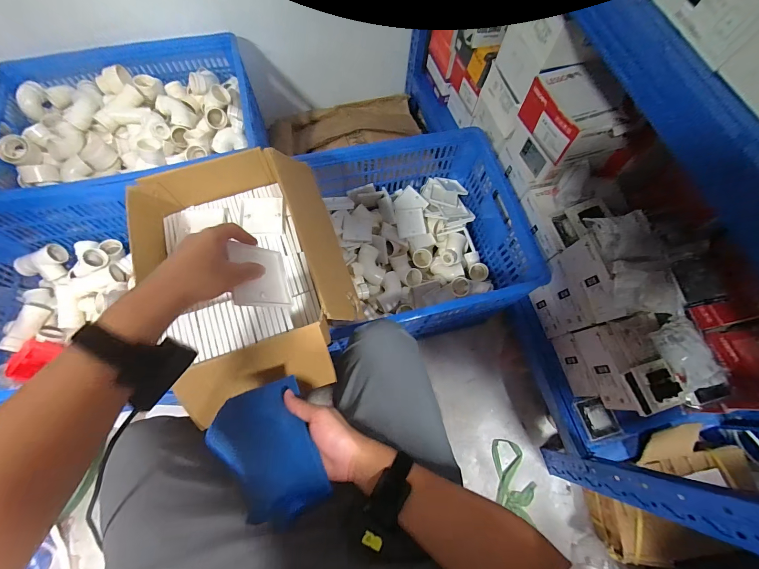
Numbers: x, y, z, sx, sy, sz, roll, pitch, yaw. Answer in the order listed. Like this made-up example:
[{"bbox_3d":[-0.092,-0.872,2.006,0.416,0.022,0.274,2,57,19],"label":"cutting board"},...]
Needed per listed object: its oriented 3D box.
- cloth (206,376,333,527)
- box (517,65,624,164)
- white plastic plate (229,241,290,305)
[{"bbox_3d":[-0.141,0.207,0.395,0.119,0.024,0.152,-23,73,-10],"label":"cloth"},{"bbox_3d":[0.423,-0.362,0.698,0.149,0.107,0.179,-14,71,-8],"label":"box"},{"bbox_3d":[-0.154,-0.012,0.420,0.010,0.085,0.083,-25,71,26],"label":"white plastic plate"}]

